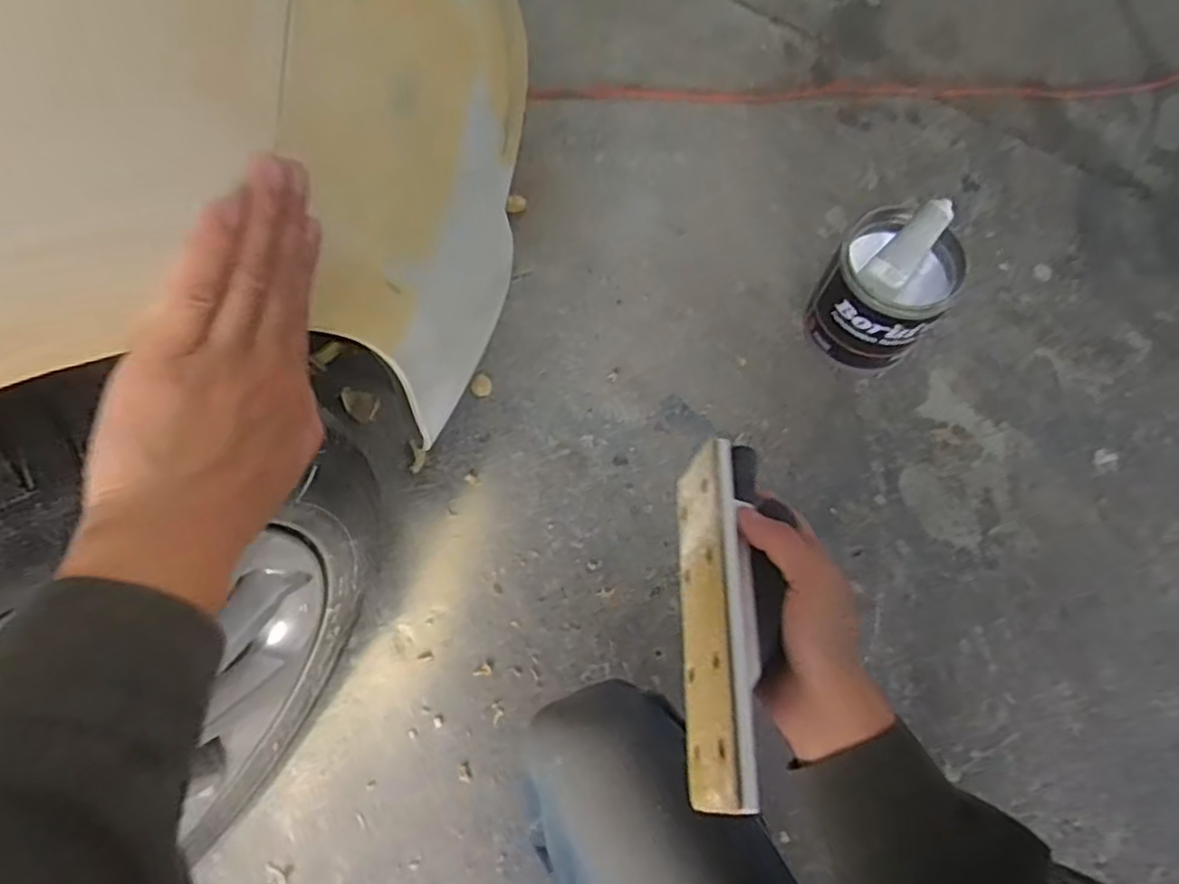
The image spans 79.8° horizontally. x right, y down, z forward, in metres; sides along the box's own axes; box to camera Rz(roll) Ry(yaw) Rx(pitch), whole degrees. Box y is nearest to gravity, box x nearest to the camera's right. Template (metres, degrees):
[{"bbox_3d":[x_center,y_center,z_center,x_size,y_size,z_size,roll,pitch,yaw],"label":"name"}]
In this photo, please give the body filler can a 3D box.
[{"bbox_3d":[0.372,-0.192,0.891,0.139,0.166,0.140,1,70,-1],"label":"body filler can"}]

